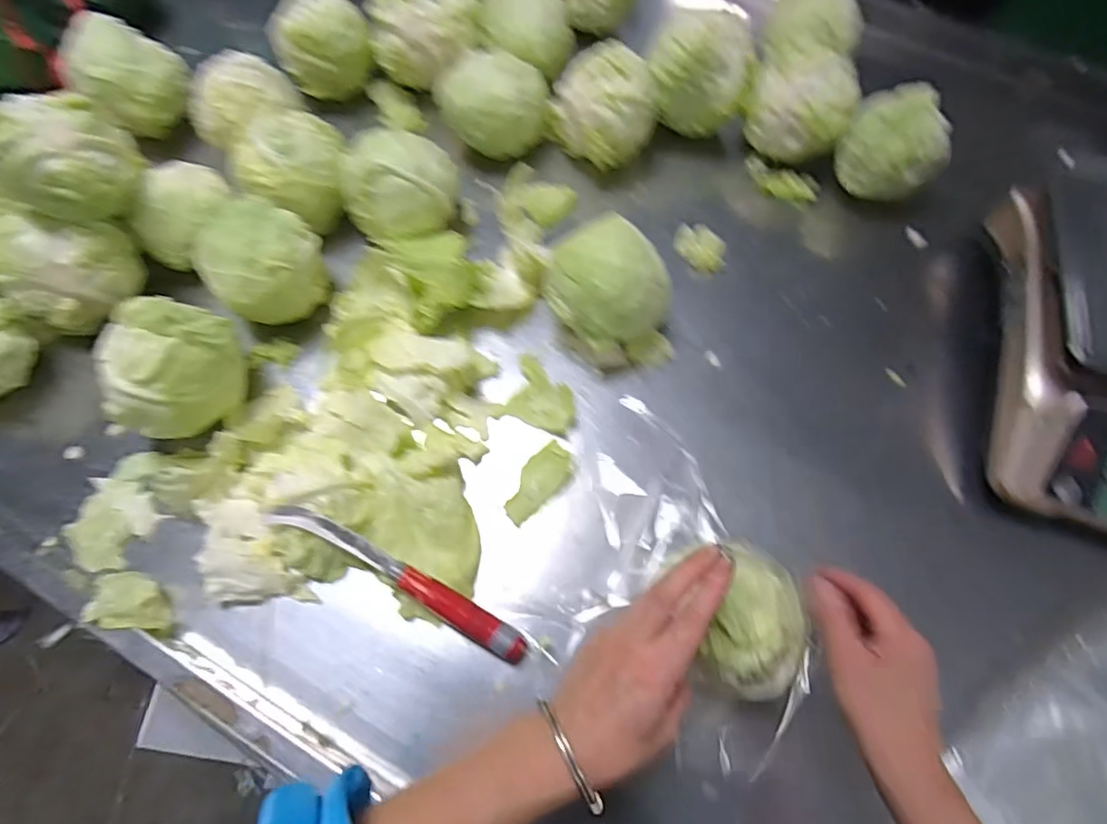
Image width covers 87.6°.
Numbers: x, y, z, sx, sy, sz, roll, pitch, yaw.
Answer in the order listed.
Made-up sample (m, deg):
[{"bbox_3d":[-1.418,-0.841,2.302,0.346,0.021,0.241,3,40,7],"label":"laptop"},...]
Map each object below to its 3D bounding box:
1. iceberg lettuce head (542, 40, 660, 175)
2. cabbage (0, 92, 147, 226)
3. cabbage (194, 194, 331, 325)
[{"bbox_3d":[0.057,-0.341,0.639,0.103,0.086,0.092,43,73,16],"label":"iceberg lettuce head"},{"bbox_3d":[-0.451,-0.237,0.524,0.109,0.083,0.116,-37,73,-15],"label":"cabbage"},{"bbox_3d":[-0.283,-0.148,0.561,0.109,0.079,0.100,-38,72,-15],"label":"cabbage"}]

